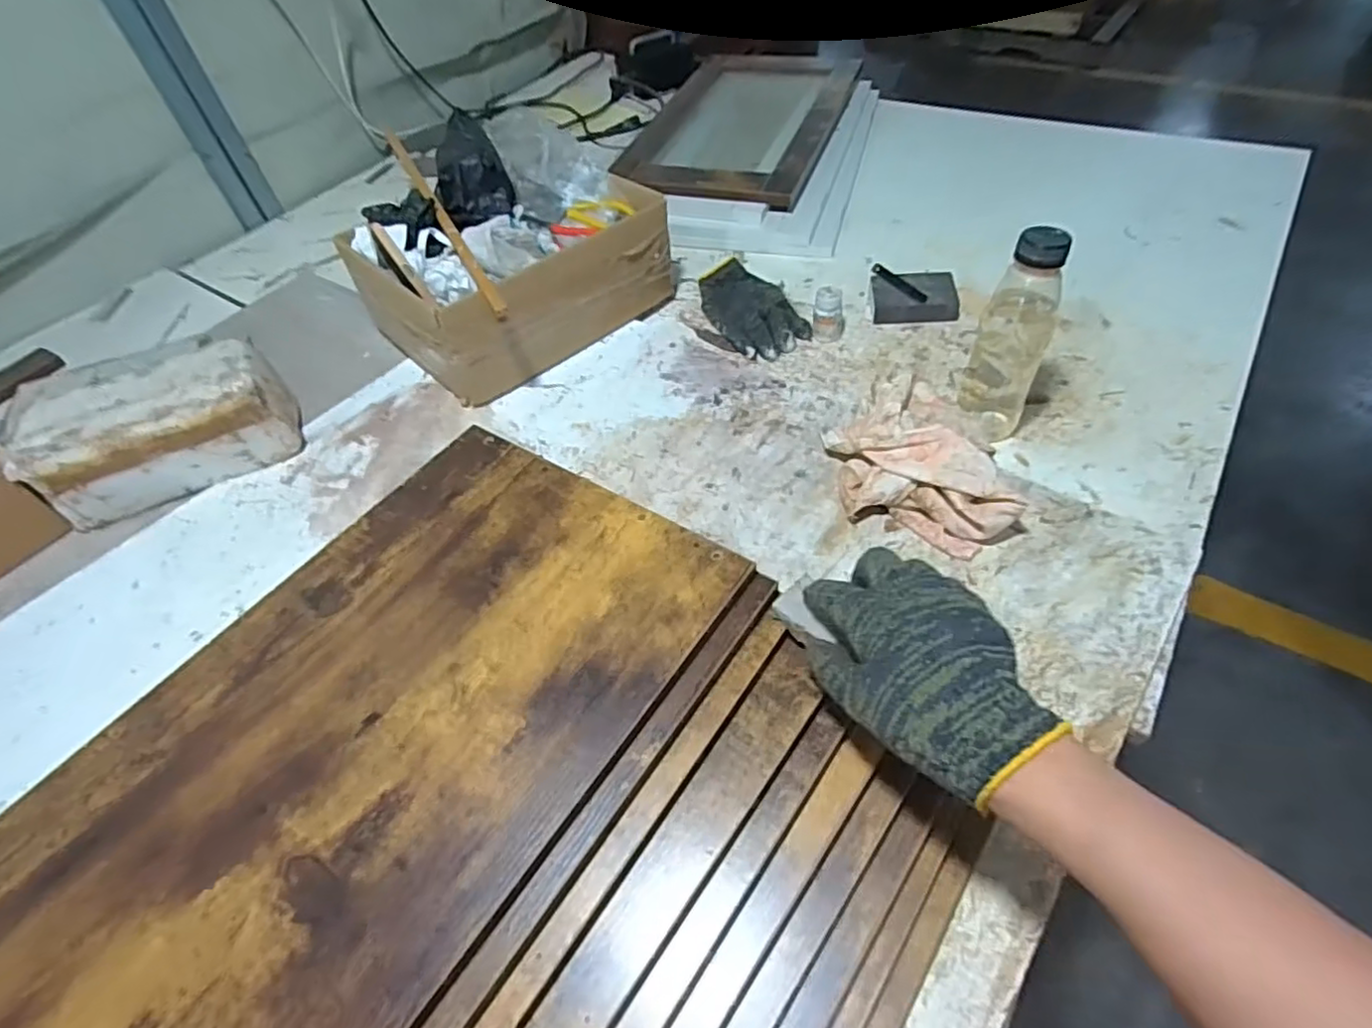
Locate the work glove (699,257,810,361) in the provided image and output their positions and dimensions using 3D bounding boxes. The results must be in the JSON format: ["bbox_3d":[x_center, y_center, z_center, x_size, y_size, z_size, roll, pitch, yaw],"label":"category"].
[{"bbox_3d":[0.070,-0.257,0.842,0.110,0.027,0.179,-22,52,-12],"label":"work glove"}]

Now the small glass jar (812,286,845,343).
[{"bbox_3d":[0.167,-0.230,0.776,0.036,0.057,0.028,6,51,11],"label":"small glass jar"}]

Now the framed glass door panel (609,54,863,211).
[{"bbox_3d":[0.097,-0.658,1.106,0.303,0.027,0.542,10,52,14],"label":"framed glass door panel"}]

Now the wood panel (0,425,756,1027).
[{"bbox_3d":[-0.234,0.173,0.362,0.270,0.011,0.571,27,58,25],"label":"wood panel"}]

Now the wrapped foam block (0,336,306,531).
[{"bbox_3d":[-0.534,-0.089,0.694,0.223,0.106,0.115,-22,51,-11],"label":"wrapped foam block"}]

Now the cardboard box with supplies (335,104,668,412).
[{"bbox_3d":[-0.216,-0.313,0.795,0.255,0.180,0.303,34,62,29],"label":"cardboard box with supplies"}]

